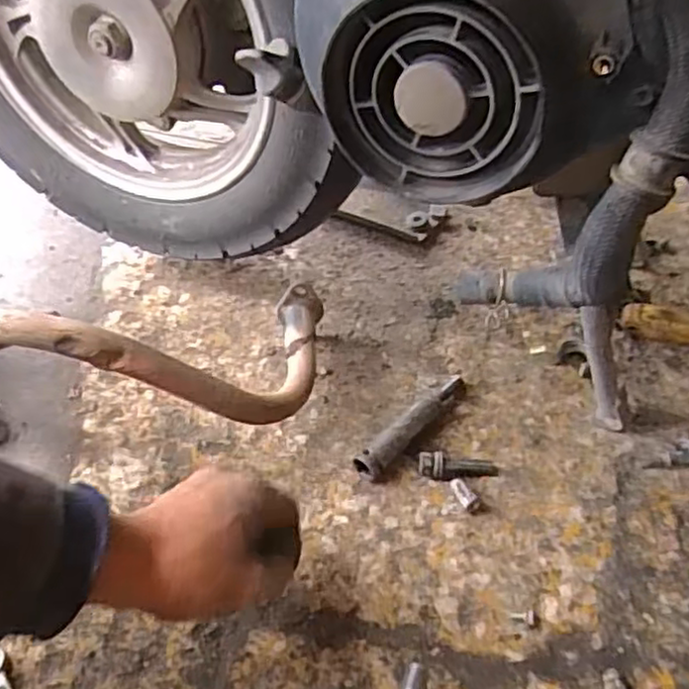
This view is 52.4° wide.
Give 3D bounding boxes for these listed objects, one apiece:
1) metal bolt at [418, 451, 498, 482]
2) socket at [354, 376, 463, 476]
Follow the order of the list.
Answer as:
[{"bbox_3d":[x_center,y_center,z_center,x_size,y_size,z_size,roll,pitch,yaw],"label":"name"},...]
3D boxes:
[{"bbox_3d":[0.082,0.088,0.505,0.056,0.014,0.017,-2,46,2],"label":"metal bolt"},{"bbox_3d":[0.055,0.057,0.529,0.018,0.024,0.117,33,56,30],"label":"socket"}]

